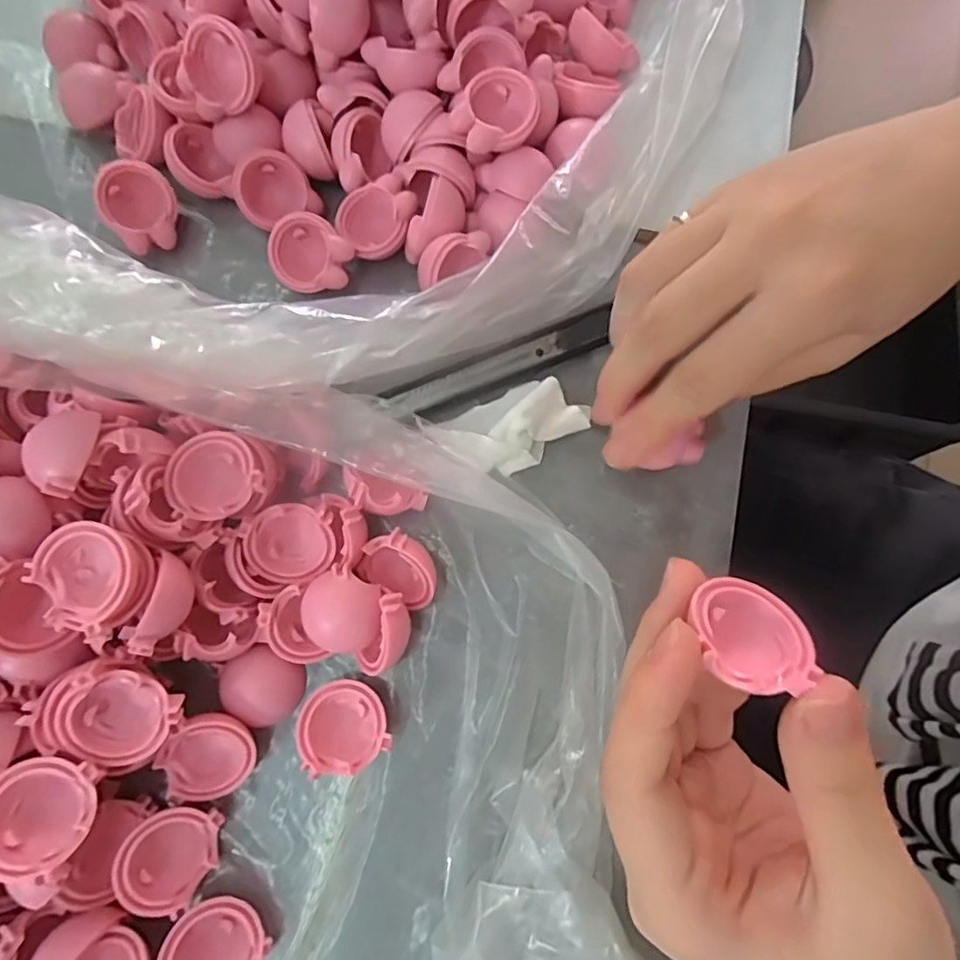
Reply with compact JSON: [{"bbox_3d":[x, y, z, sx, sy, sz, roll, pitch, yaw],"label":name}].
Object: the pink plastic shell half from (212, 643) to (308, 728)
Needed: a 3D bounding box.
[{"bbox_3d":[-0.076,0.071,0.198,0.026,0.013,0.024,0,77,0],"label":"pink plastic shell half"}]

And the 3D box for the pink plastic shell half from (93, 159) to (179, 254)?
[{"bbox_3d":[-0.140,-0.115,0.237,0.031,0.016,0.031,-1,101,-5],"label":"pink plastic shell half"}]

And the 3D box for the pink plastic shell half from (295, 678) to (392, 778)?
[{"bbox_3d":[-0.046,0.083,0.194,0.029,0.012,0.028,-9,77,-3],"label":"pink plastic shell half"}]

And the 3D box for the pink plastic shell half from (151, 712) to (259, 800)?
[{"bbox_3d":[-0.091,0.091,0.193,0.030,0.015,0.030,-2,103,-8],"label":"pink plastic shell half"}]

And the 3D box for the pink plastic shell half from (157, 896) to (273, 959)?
[{"bbox_3d":[-0.084,0.148,0.178,0.028,0.009,0.030,45,54,-8],"label":"pink plastic shell half"}]

